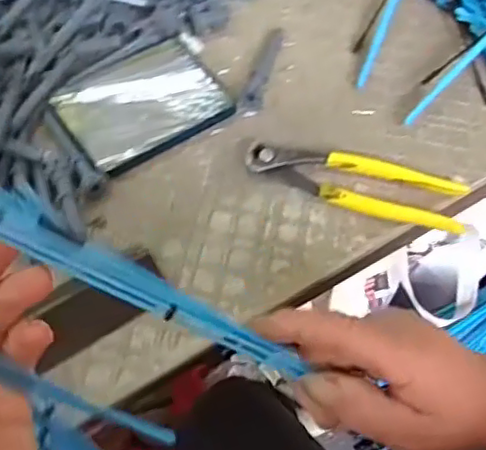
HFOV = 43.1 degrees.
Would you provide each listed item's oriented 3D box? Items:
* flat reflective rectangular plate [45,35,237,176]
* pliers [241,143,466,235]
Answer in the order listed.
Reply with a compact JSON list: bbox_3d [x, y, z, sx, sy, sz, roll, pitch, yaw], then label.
[{"bbox_3d":[-0.082,-0.101,0.508,0.126,0.009,0.096,-29,65,-19],"label":"flat reflective rectangular plate"},{"bbox_3d":[0.085,-0.035,0.471,0.164,0.020,0.047,19,60,7],"label":"pliers"}]

